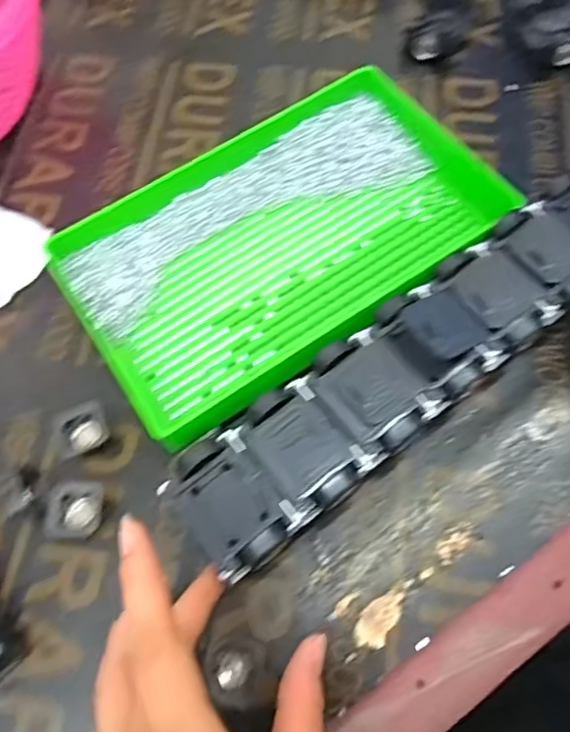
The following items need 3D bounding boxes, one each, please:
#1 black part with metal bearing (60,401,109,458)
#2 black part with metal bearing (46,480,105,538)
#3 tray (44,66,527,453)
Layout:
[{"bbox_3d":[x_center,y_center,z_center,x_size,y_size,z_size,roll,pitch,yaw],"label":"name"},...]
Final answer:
[{"bbox_3d":[-0.113,0.035,0.334,0.027,0.009,0.029,-19,66,-5],"label":"black part with metal bearing"},{"bbox_3d":[-0.110,0.076,0.315,0.026,0.009,0.029,-1,65,3],"label":"black part with metal bearing"},{"bbox_3d":[-0.002,-0.074,0.361,0.243,0.040,0.166,-33,67,-11],"label":"tray"}]

